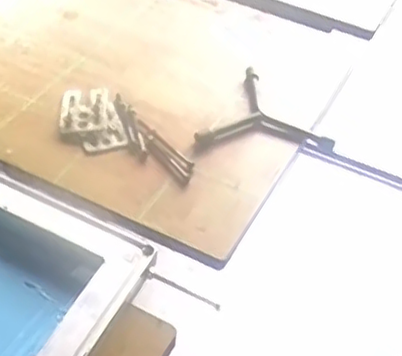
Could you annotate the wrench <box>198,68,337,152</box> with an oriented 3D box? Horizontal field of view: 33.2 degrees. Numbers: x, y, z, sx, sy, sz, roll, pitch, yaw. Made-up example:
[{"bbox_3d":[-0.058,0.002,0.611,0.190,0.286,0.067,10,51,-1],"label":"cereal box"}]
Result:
[{"bbox_3d":[0.086,-0.064,0.773,0.134,0.014,0.149,23,47,16],"label":"wrench"}]

